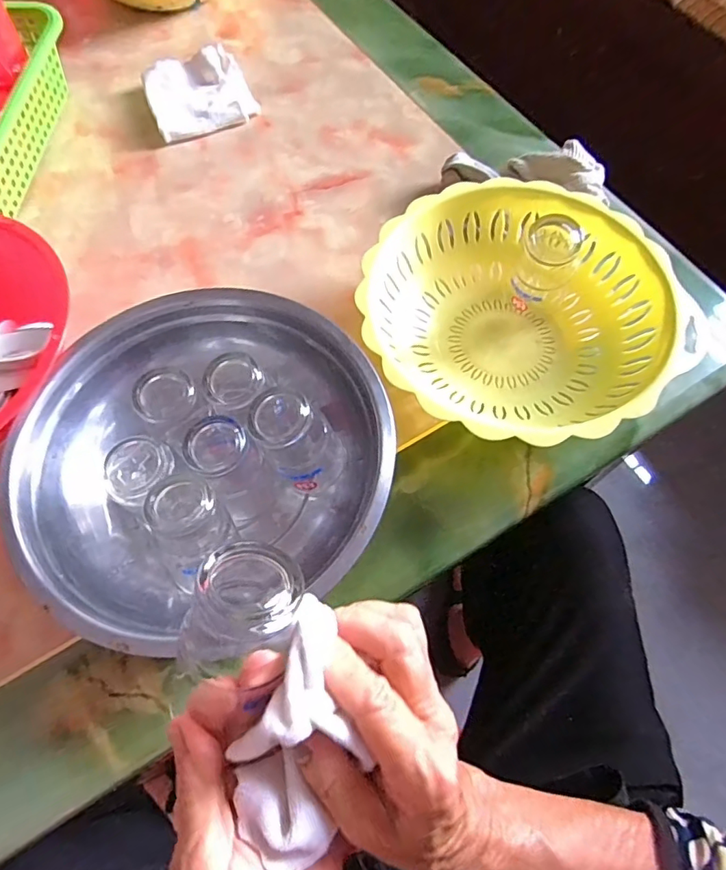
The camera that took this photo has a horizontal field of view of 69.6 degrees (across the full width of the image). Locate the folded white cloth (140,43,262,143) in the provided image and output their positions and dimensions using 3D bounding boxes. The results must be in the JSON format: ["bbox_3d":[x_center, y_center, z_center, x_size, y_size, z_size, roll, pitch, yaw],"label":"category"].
[{"bbox_3d":[-0.188,-0.392,0.598,0.112,0.027,0.116,-22,68,-9],"label":"folded white cloth"}]

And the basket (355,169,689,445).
[{"bbox_3d":[0.121,-0.095,0.434,0.234,0.075,0.235,0,66,0],"label":"basket"}]

